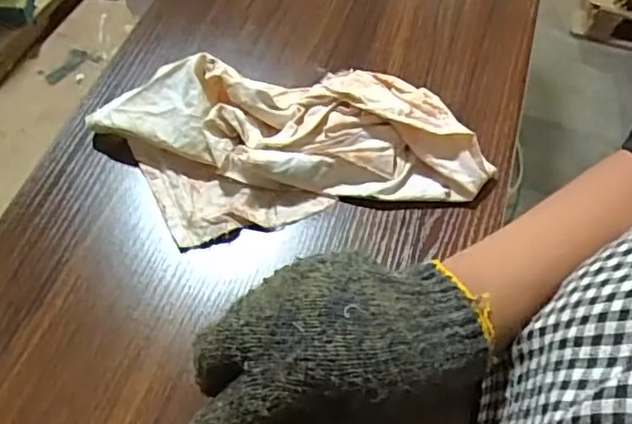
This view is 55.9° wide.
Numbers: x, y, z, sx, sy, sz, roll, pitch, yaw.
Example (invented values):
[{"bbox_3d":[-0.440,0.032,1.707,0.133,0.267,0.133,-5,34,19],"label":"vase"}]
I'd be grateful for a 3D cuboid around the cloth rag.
[{"bbox_3d":[-0.018,-0.053,0.417,0.248,0.042,0.121,-5,60,-11],"label":"cloth rag"}]

